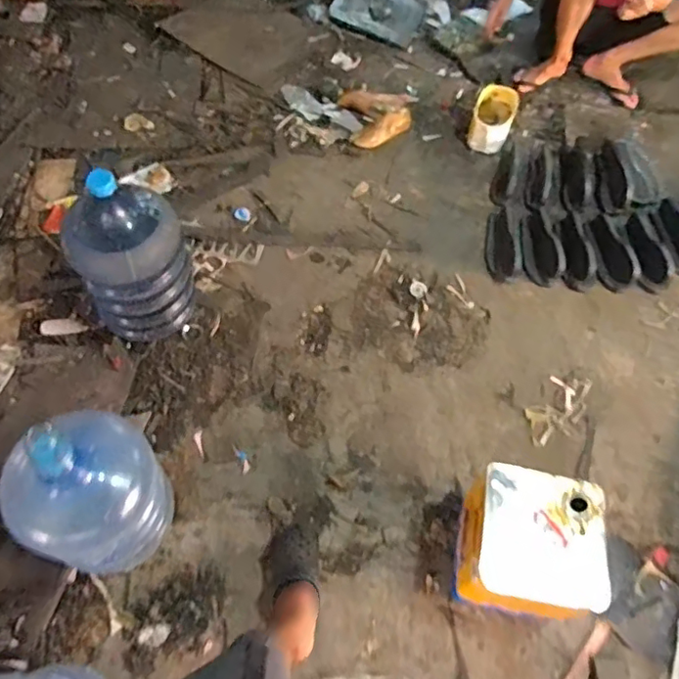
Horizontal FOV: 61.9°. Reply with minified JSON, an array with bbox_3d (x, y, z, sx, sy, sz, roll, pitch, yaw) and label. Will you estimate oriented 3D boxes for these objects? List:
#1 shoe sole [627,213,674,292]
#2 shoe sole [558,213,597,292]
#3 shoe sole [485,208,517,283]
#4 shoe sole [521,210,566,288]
[{"bbox_3d":[0.907,-0.271,1.679,0.096,0.049,0.278,-1,66,-3],"label":"shoe sole"},{"bbox_3d":[0.706,-0.266,1.685,0.086,0.025,0.266,4,62,1],"label":"shoe sole"},{"bbox_3d":[0.489,-0.291,1.718,0.082,0.016,0.245,6,62,2],"label":"shoe sole"},{"bbox_3d":[0.606,-0.281,1.699,0.117,0.018,0.258,-1,62,-2],"label":"shoe sole"}]

